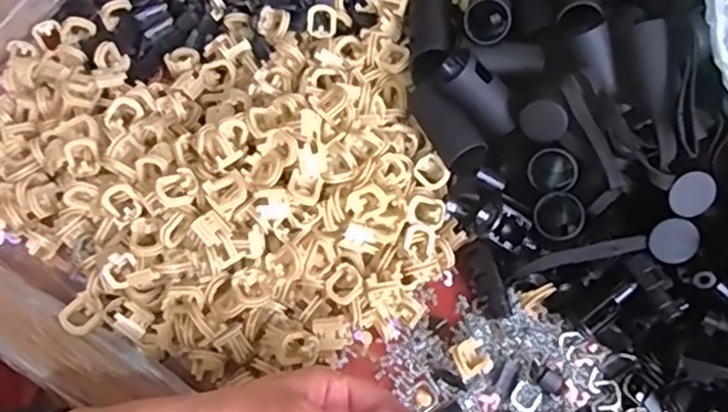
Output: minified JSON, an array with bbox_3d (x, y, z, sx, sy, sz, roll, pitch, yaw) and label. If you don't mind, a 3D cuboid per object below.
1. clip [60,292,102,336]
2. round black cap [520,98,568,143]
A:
[{"bbox_3d":[-0.184,0.072,0.403,0.024,0.006,0.024,-40,77,-14],"label":"clip"},{"bbox_3d":[0.117,-0.056,0.407,0.029,0.029,0.005,45,30,-4],"label":"round black cap"}]

